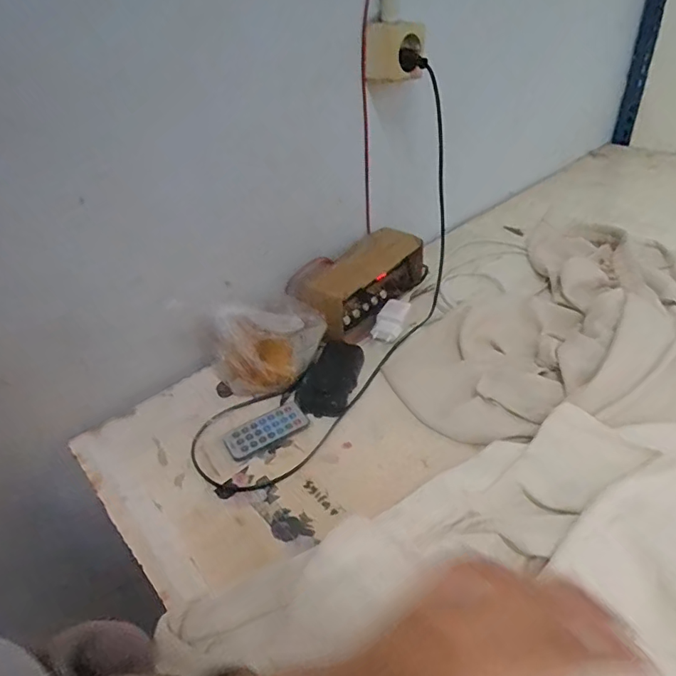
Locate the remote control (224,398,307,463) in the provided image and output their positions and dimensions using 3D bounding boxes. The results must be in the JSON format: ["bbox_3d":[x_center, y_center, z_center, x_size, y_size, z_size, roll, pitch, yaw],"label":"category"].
[{"bbox_3d":[-0.072,0.095,0.506,0.083,0.009,0.039,-28,42,-26],"label":"remote control"}]

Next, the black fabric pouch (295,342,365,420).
[{"bbox_3d":[-0.007,0.041,0.555,0.056,0.020,0.110,8,39,17],"label":"black fabric pouch"}]

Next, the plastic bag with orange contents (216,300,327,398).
[{"bbox_3d":[-0.073,0.003,0.555,0.120,0.082,0.076,-34,45,-31],"label":"plastic bag with orange contents"}]

